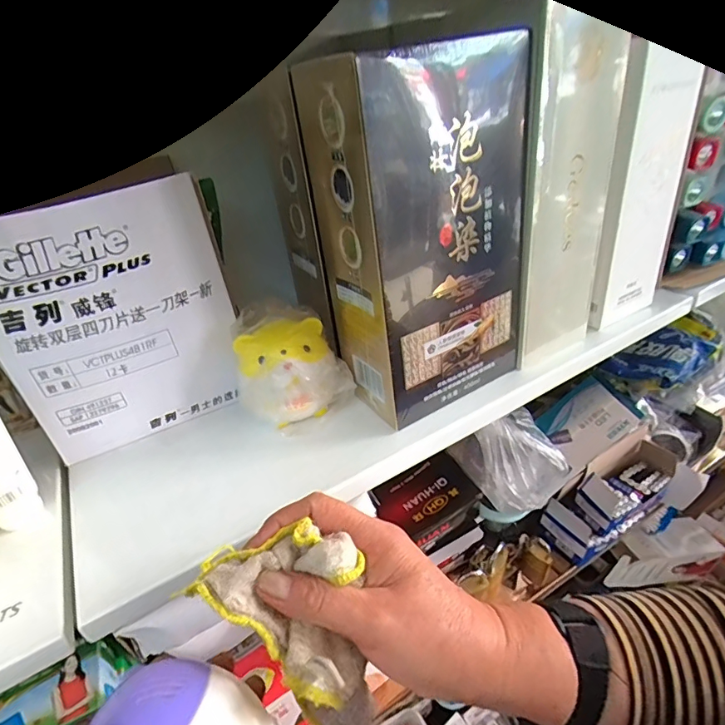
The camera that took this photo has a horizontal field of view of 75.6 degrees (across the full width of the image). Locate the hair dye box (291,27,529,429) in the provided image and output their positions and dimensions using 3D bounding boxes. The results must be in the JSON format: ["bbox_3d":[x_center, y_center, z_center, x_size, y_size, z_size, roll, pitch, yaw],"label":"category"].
[{"bbox_3d":[0.051,-0.094,0.354,0.150,0.234,0.091,-26,39,-25],"label":"hair dye box"}]

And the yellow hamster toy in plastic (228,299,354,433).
[{"bbox_3d":[-0.058,0.002,0.386,0.084,0.083,0.063,-14,35,-9],"label":"yellow hamster toy in plastic"}]

